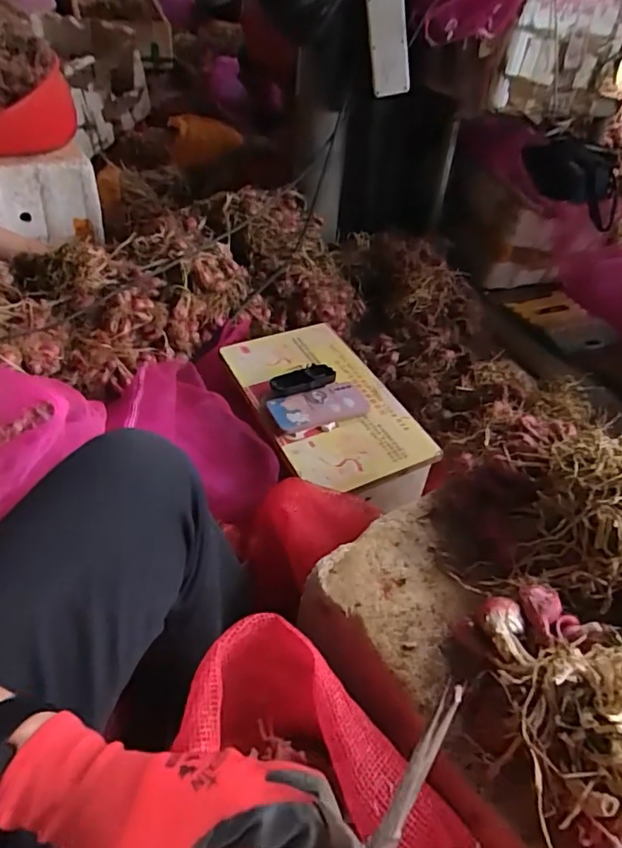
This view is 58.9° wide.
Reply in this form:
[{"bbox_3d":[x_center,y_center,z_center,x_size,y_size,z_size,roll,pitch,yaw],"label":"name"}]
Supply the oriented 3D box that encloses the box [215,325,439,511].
[{"bbox_3d":[0.020,-0.016,0.975,0.234,0.098,0.395,-17,49,-23],"label":"box"}]

